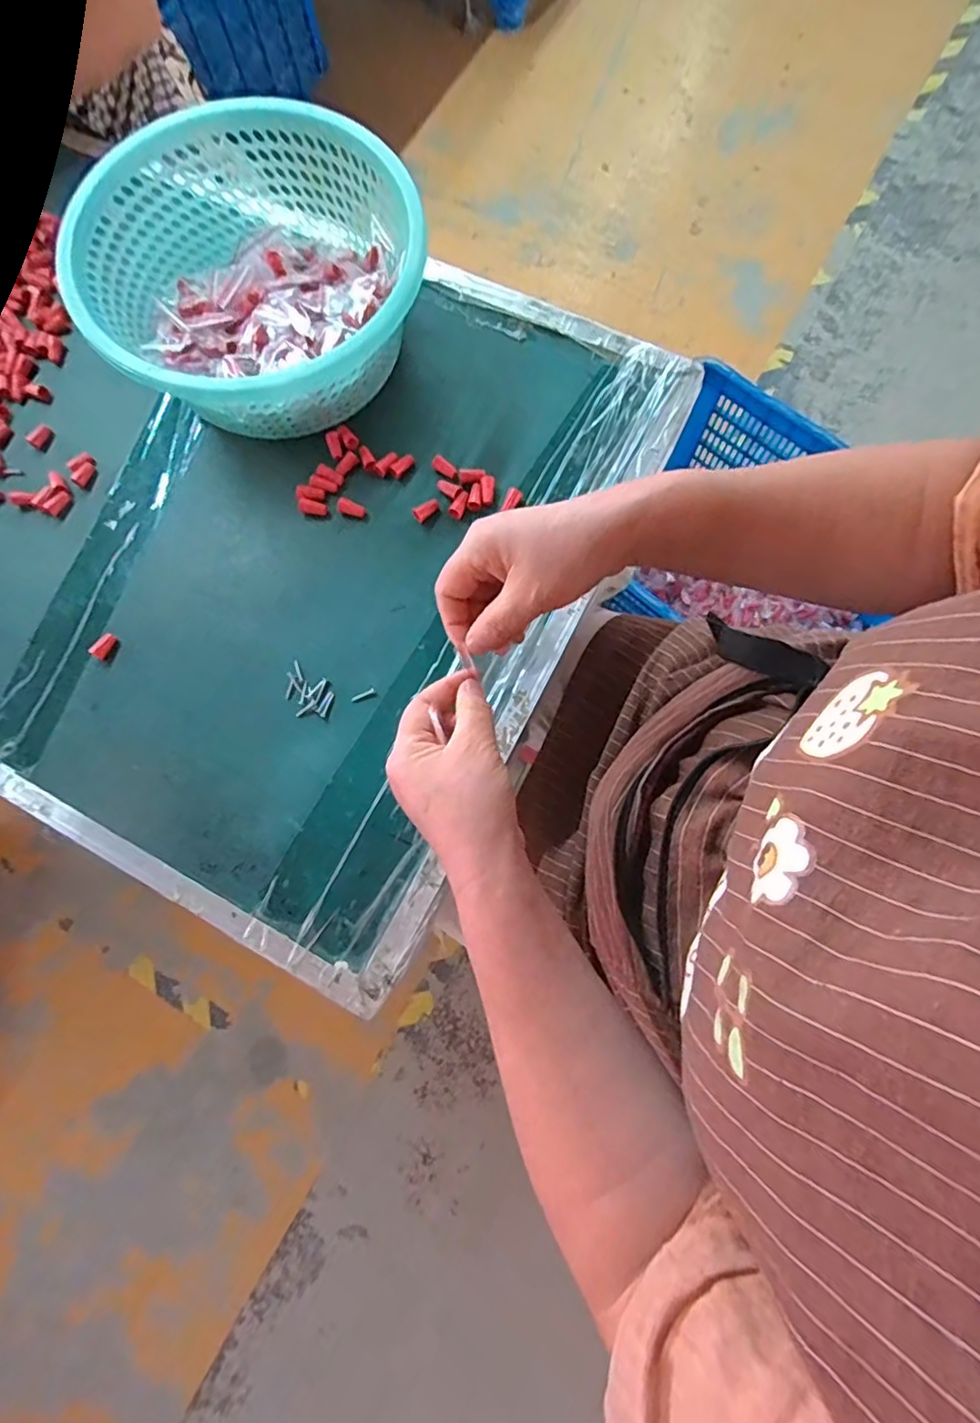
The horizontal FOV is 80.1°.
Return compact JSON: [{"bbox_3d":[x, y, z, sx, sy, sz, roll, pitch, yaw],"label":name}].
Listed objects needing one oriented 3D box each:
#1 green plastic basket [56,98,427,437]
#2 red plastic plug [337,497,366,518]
[{"bbox_3d":[-0.190,-0.363,0.488,0.258,0.086,0.243,0,79,1],"label":"green plastic basket"},{"bbox_3d":[-0.121,-0.178,0.507,0.025,0.009,0.014,28,81,6],"label":"red plastic plug"}]

